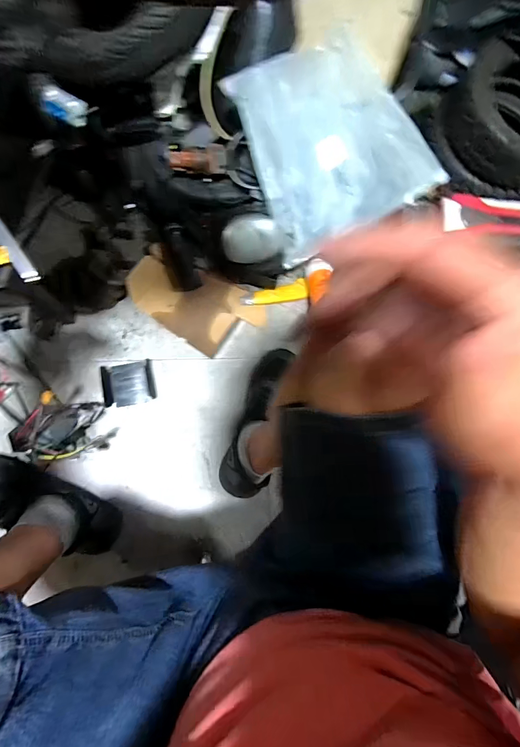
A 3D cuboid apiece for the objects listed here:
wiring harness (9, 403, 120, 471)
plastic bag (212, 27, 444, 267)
[{"bbox_3d":[-0.317,0.093,0.648,0.097,0.149,0.088,-2,83,-7],"label":"wiring harness"},{"bbox_3d":[0.127,-0.396,0.661,0.288,0.080,0.306,-26,115,3],"label":"plastic bag"}]

